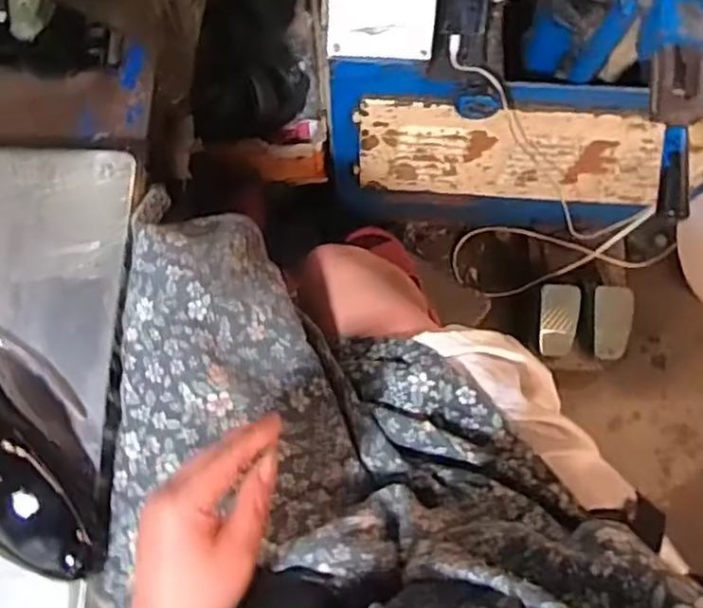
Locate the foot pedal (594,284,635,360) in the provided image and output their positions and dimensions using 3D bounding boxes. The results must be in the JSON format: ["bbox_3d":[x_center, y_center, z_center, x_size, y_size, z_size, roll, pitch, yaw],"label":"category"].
[{"bbox_3d":[0.508,0.037,1.306,0.070,0.025,0.141,2,96,4],"label":"foot pedal"}]

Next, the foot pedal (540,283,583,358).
[{"bbox_3d":[0.400,0.030,1.305,0.084,0.036,0.135,0,96,-14],"label":"foot pedal"}]

